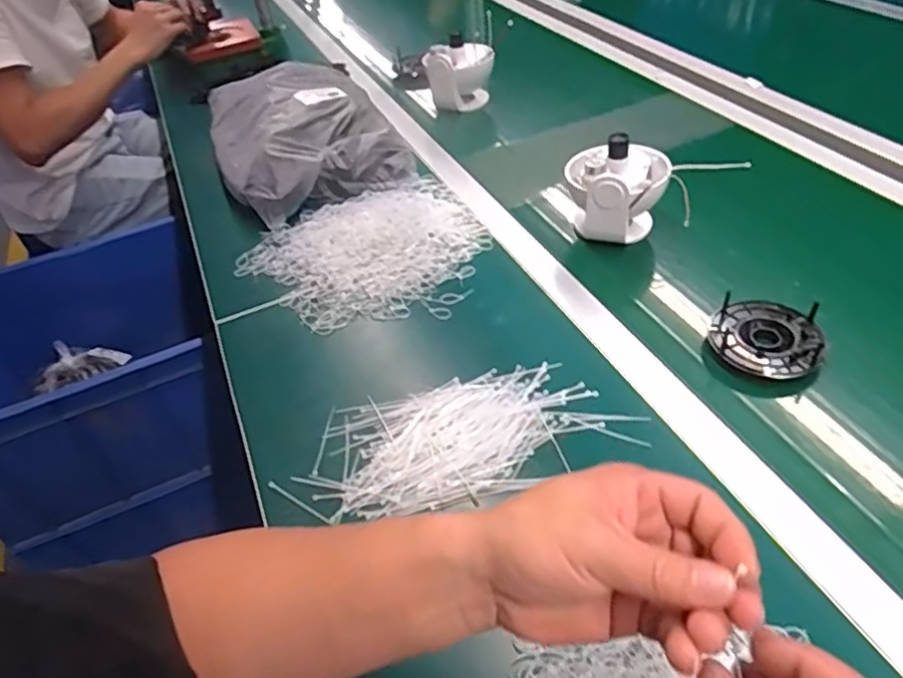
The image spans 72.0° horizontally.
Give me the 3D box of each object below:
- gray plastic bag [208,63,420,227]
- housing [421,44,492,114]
[{"bbox_3d":[-0.233,-0.316,0.937,0.252,0.082,0.356,-26,46,-18],"label":"gray plastic bag"},{"bbox_3d":[0.014,-0.442,1.061,0.118,0.101,0.077,-5,43,4],"label":"housing"}]

